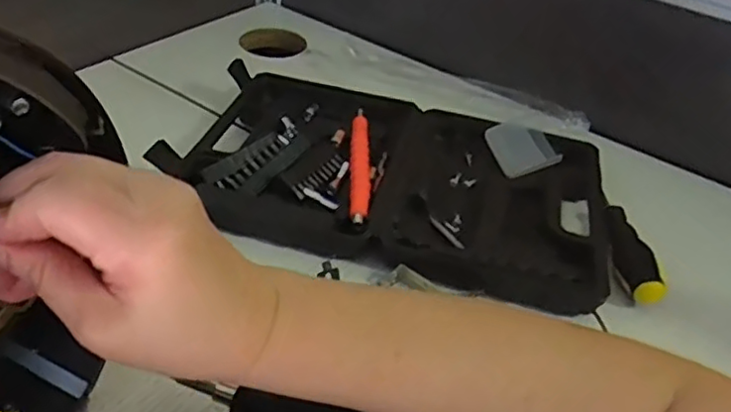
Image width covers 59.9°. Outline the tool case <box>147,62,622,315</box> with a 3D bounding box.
[{"bbox_3d":[0.028,-0.033,0.537,0.346,0.036,0.210,16,39,12],"label":"tool case"}]

